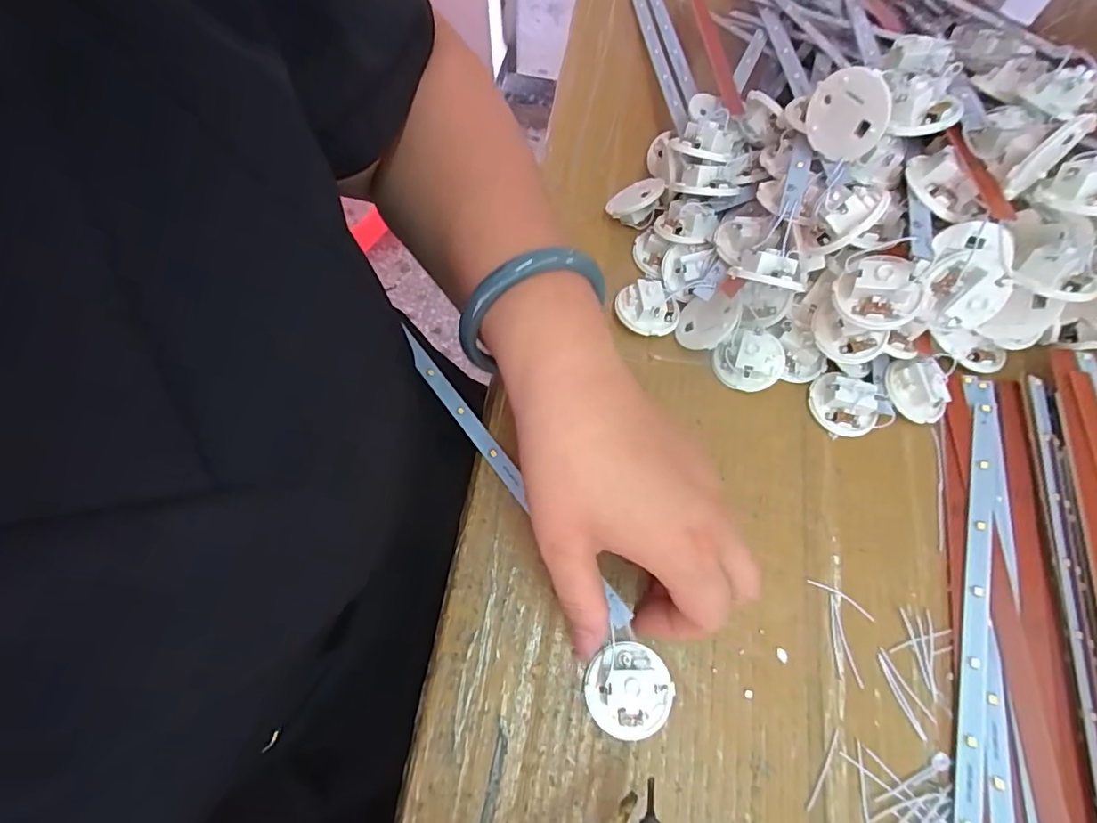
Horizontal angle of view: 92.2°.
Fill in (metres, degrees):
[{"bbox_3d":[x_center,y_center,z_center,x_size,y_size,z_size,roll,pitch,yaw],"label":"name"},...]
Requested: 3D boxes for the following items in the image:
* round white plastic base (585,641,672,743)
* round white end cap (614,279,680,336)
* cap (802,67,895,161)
[{"bbox_3d":[0.036,0.124,0.234,0.038,0.014,0.037,0,68,-1],"label":"round white plastic base"},{"bbox_3d":[0.057,-0.060,0.308,0.035,0.019,0.032,0,68,-1],"label":"round white end cap"},{"bbox_3d":[0.140,-0.139,0.252,0.009,0.044,0.037,-30,71,-12],"label":"cap"}]

